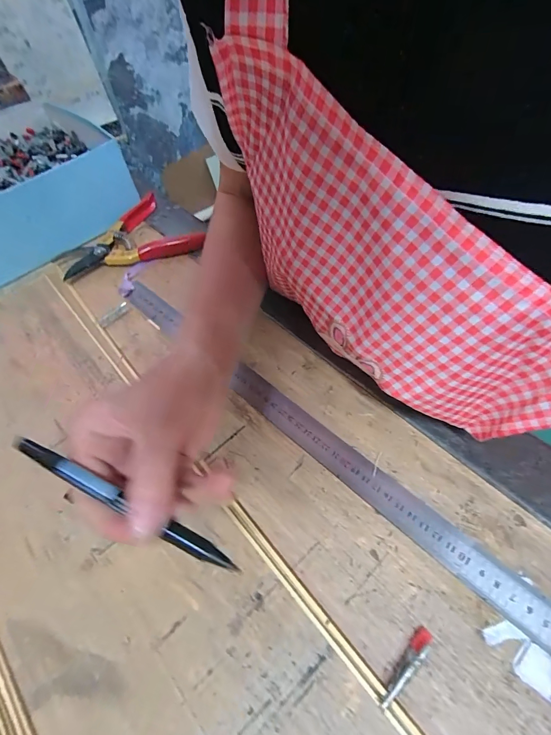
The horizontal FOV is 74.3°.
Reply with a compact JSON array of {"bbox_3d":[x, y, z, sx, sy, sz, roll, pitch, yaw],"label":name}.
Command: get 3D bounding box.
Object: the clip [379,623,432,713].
[{"bbox_3d":[0.076,0.175,0.212,0.009,0.011,0.049,37,65,27],"label":"clip"}]

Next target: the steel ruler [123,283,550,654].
[{"bbox_3d":[0.003,0.037,0.325,0.476,0.004,0.027,36,65,27],"label":"steel ruler"}]

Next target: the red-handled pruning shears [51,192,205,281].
[{"bbox_3d":[-0.198,-0.165,0.478,0.166,0.020,0.121,-40,60,-21],"label":"red-handled pruning shears"}]

